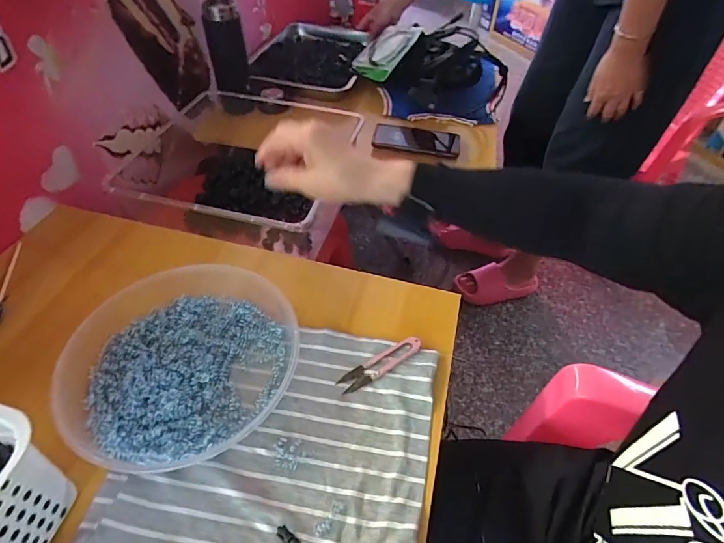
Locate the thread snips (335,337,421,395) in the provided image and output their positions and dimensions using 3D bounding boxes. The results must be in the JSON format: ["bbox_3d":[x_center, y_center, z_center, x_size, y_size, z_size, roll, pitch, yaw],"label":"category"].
[{"bbox_3d":[0.020,0.099,0.452,0.099,0.011,0.023,-24,54,-22],"label":"thread snips"}]

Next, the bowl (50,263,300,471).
[{"bbox_3d":[-0.181,0.088,0.430,0.220,0.043,0.206,1,49,-2],"label":"bowl"}]

